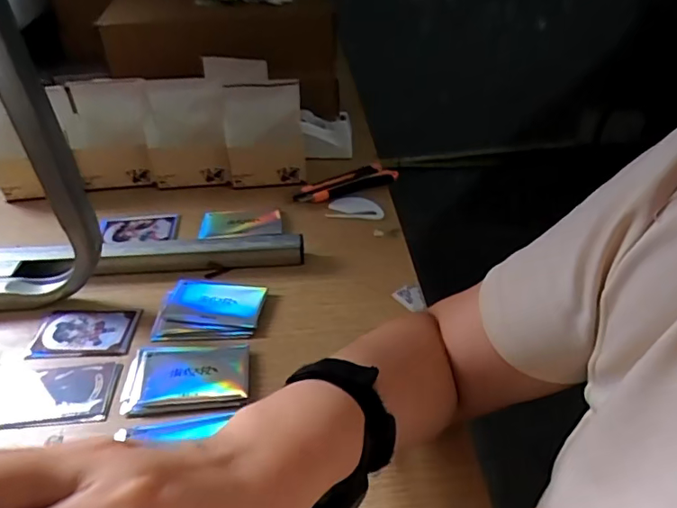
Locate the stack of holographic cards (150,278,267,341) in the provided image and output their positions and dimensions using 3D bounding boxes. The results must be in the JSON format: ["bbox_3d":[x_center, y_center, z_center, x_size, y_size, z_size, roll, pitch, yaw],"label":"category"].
[{"bbox_3d":[-0.129,0.055,0.505,0.100,0.011,0.076,2,39,4],"label":"stack of holographic cards"}]

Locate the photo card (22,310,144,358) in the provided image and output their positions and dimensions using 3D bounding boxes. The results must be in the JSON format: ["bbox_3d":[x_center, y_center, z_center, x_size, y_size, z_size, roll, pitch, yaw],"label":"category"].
[{"bbox_3d":[-0.248,0.077,0.497,0.094,0.007,0.061,-1,42,-1],"label":"photo card"}]

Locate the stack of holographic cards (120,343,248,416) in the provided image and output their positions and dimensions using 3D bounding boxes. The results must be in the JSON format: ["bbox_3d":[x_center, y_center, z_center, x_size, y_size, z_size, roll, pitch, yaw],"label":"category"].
[{"bbox_3d":[-0.132,0.106,0.444,0.104,0.008,0.072,-4,39,-4],"label":"stack of holographic cards"}]

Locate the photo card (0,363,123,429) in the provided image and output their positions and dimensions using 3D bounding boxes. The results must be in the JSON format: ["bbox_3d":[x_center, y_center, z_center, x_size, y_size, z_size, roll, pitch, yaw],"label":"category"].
[{"bbox_3d":[-0.240,0.119,0.433,0.093,0.004,0.061,-4,39,-4],"label":"photo card"}]

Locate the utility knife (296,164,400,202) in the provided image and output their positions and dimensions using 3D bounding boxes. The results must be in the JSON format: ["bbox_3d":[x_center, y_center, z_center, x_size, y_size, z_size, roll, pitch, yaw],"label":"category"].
[{"bbox_3d":[0.009,-0.095,0.685,0.141,0.023,0.032,-15,41,-17],"label":"utility knife"}]

